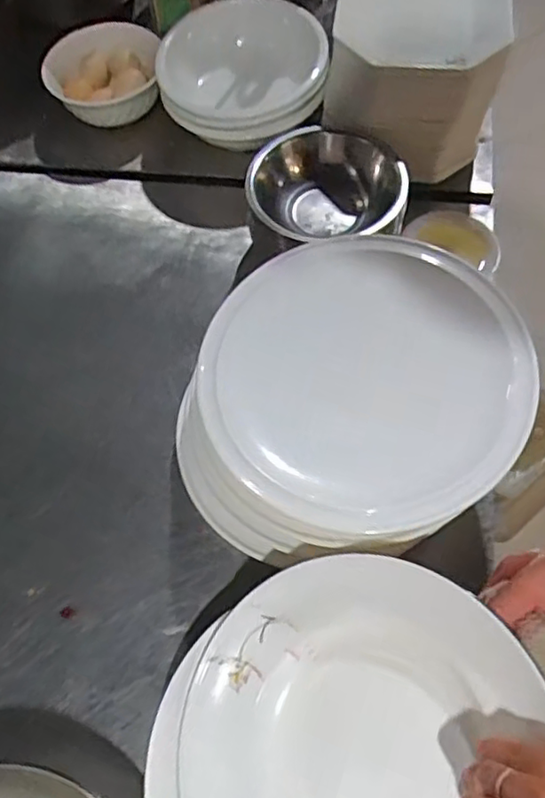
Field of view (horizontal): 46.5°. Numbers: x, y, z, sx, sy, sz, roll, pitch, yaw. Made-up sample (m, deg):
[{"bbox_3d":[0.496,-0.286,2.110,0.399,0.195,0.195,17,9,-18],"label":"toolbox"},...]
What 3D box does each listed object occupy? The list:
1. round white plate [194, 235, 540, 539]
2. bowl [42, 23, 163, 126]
[{"bbox_3d":[0.084,-0.026,0.576,0.282,0.025,0.285,-2,63,3],"label":"round white plate"},{"bbox_3d":[-0.240,-0.460,0.922,0.156,0.076,0.157,-2,63,3],"label":"bowl"}]

